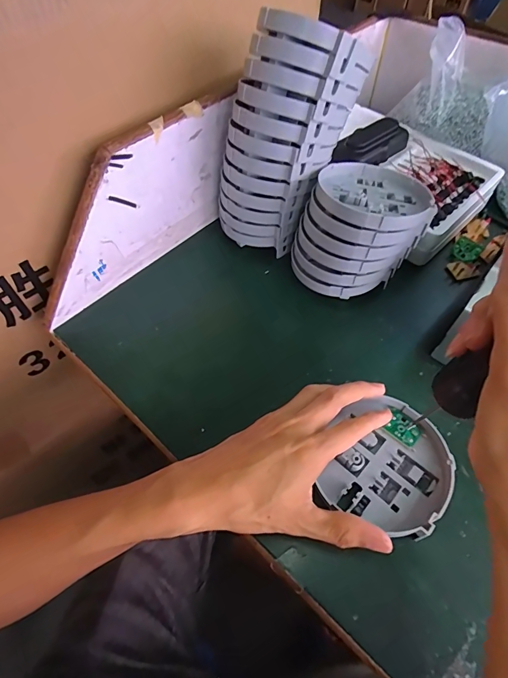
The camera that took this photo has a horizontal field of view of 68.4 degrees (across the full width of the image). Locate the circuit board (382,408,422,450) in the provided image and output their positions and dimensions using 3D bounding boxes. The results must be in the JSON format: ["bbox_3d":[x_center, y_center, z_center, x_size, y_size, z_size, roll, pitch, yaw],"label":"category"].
[{"bbox_3d":[0.122,0.073,0.305,0.028,0.004,0.021,39,65,23],"label":"circuit board"}]

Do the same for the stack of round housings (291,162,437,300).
[{"bbox_3d":[0.109,-0.116,0.378,0.113,0.108,0.117,25,60,16],"label":"stack of round housings"}]

